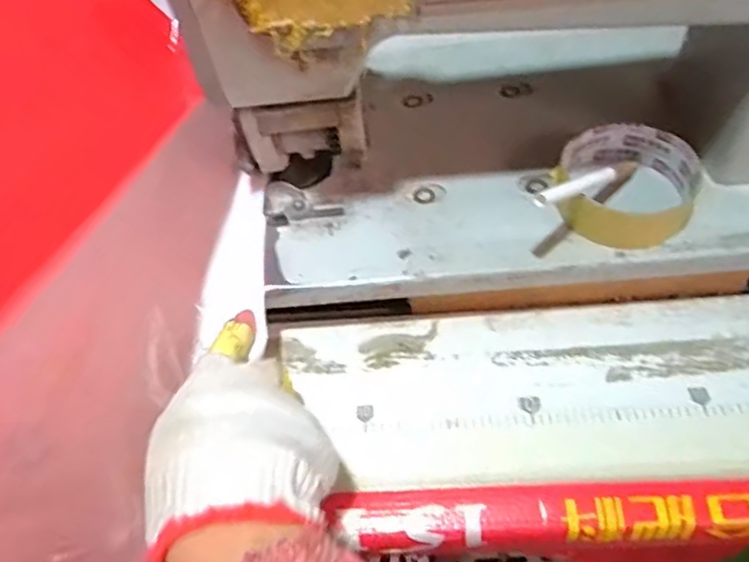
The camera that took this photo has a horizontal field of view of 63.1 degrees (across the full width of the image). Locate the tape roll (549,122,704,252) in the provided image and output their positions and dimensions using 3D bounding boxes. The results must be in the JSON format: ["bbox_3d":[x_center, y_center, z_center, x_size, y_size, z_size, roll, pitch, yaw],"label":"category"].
[{"bbox_3d":[0.155,-0.060,0.379,0.081,0.029,0.077,-2,56,4],"label":"tape roll"}]

